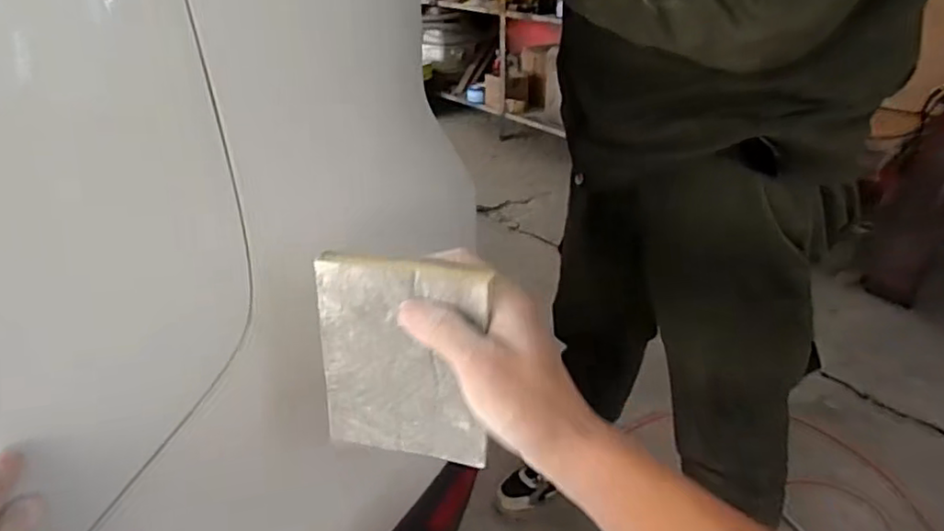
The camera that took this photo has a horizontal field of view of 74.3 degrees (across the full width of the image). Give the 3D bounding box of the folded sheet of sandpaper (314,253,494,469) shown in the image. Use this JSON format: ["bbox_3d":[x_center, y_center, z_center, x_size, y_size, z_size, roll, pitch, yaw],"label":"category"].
[{"bbox_3d":[-0.039,0.055,0.348,0.094,0.122,0.011,5,23,10],"label":"folded sheet of sandpaper"}]

